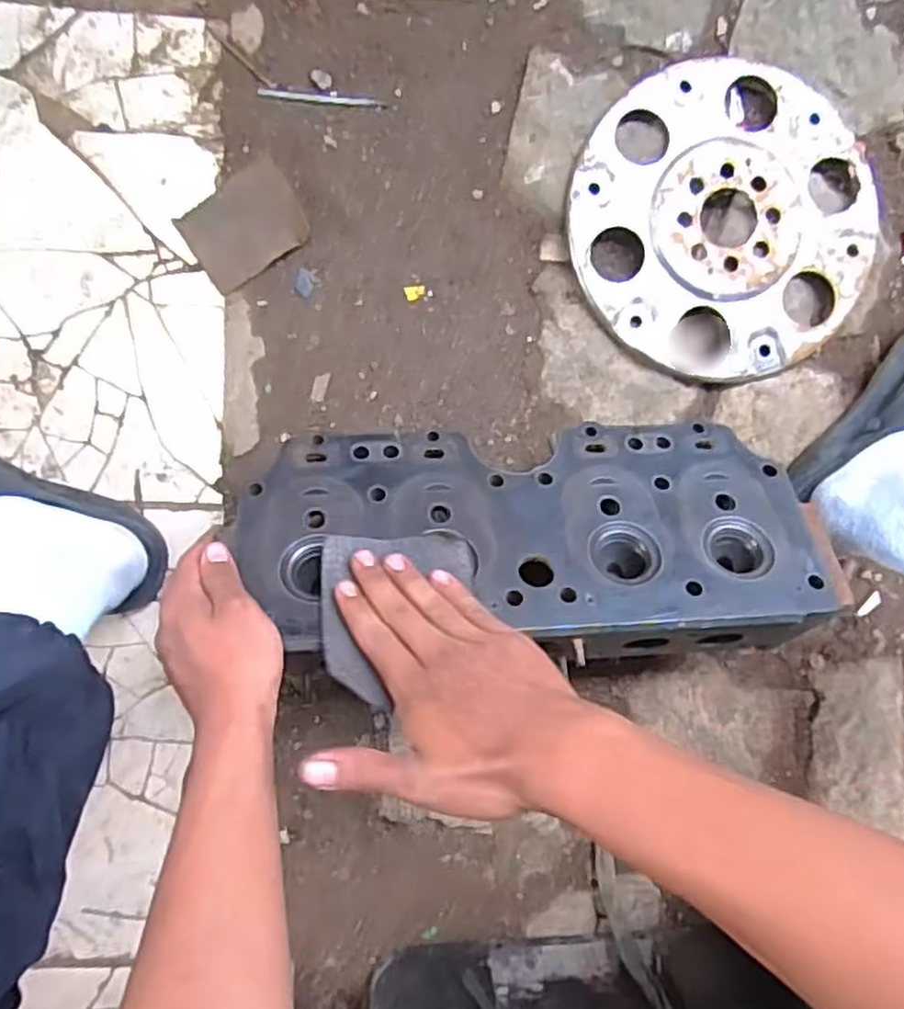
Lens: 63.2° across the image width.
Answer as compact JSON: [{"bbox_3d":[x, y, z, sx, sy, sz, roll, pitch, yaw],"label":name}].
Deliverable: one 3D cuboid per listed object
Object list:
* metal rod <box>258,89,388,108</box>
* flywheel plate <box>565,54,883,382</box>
[{"bbox_3d":[-0.108,-0.342,0.619,0.105,0.004,0.007,3,96,-5],"label":"metal rod"},{"bbox_3d":[0.234,-0.243,0.632,0.259,0.023,0.261,0,96,-4],"label":"flywheel plate"}]

